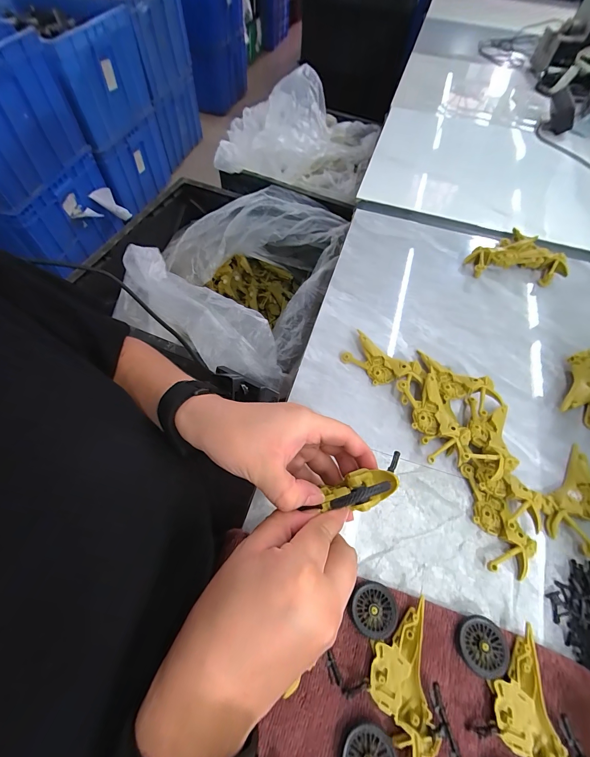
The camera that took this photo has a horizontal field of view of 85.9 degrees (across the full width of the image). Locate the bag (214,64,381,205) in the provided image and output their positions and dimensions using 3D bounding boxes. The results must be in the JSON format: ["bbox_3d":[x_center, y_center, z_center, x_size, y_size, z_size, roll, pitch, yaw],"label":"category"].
[{"bbox_3d":[0.025,-0.612,0.787,0.332,0.168,0.352,17,61,7],"label":"bag"}]

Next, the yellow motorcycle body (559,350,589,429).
[{"bbox_3d":[0.343,0.009,0.369,0.050,0.027,0.090,28,63,13],"label":"yellow motorcycle body"}]

